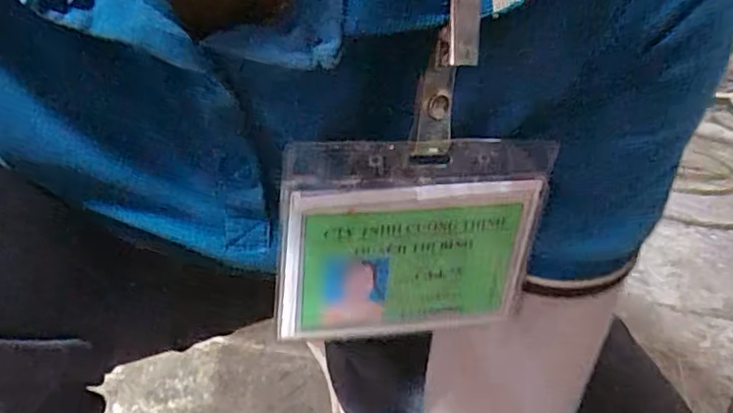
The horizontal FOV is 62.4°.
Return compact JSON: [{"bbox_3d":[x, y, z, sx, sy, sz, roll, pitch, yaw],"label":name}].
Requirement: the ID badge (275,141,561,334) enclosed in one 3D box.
[{"bbox_3d":[0.017,0.012,0.221,0.097,0.079,0.008,-4,27,-12],"label":"ID badge"}]

